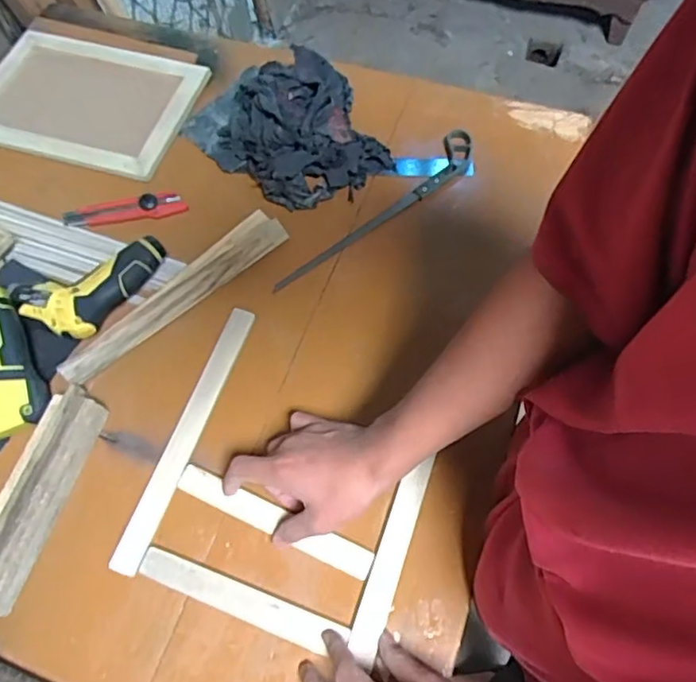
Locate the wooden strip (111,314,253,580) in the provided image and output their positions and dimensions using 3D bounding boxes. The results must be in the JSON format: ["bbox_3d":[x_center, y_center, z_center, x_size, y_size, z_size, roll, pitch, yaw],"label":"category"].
[{"bbox_3d":[-0.167,0.093,0.625,0.030,0.008,0.289,18,66,8],"label":"wooden strip"}]

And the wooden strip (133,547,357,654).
[{"bbox_3d":[-0.101,0.239,0.554,0.196,0.007,0.028,19,66,9],"label":"wooden strip"}]

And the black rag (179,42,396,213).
[{"bbox_3d":[-0.073,-0.284,0.776,0.250,0.057,0.188,39,71,16],"label":"black rag"}]

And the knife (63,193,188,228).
[{"bbox_3d":[-0.278,-0.164,0.745,0.146,0.012,0.028,-8,66,-4],"label":"knife"}]

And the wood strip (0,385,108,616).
[{"bbox_3d":[-0.298,0.148,0.580,0.047,0.015,0.210,23,65,-10],"label":"wood strip"}]

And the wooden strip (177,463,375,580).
[{"bbox_3d":[-0.073,0.174,0.584,0.204,0.008,0.028,22,67,12],"label":"wooden strip"}]

